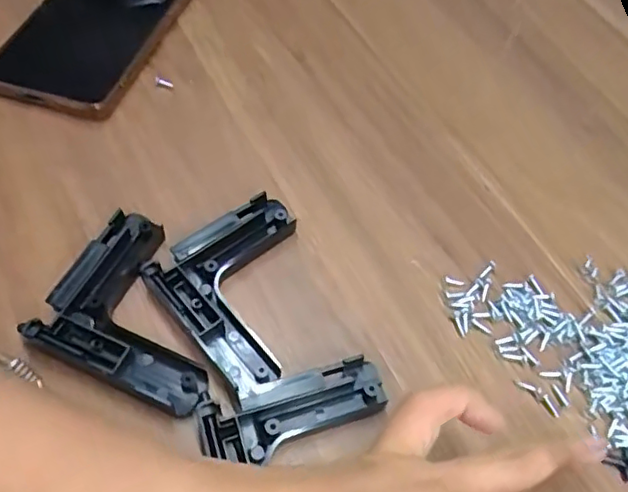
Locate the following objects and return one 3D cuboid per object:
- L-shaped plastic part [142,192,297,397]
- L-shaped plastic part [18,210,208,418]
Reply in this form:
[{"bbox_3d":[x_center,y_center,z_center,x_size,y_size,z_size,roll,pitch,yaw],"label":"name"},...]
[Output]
[{"bbox_3d":[-0.025,0.018,0.260,0.071,0.009,0.074,-35,66,-23],"label":"L-shaped plastic part"},{"bbox_3d":[-0.069,0.025,0.249,0.076,0.011,0.071,25,59,12],"label":"L-shaped plastic part"}]

